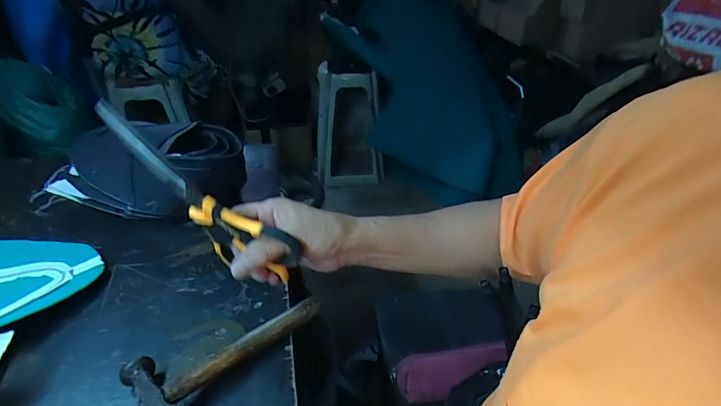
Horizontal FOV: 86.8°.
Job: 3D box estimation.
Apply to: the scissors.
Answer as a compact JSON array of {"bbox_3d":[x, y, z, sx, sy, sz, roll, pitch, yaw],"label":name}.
[{"bbox_3d":[-0.130,0.001,0.314,0.073,0.195,0.014,-30,27,23],"label":"scissors"}]

